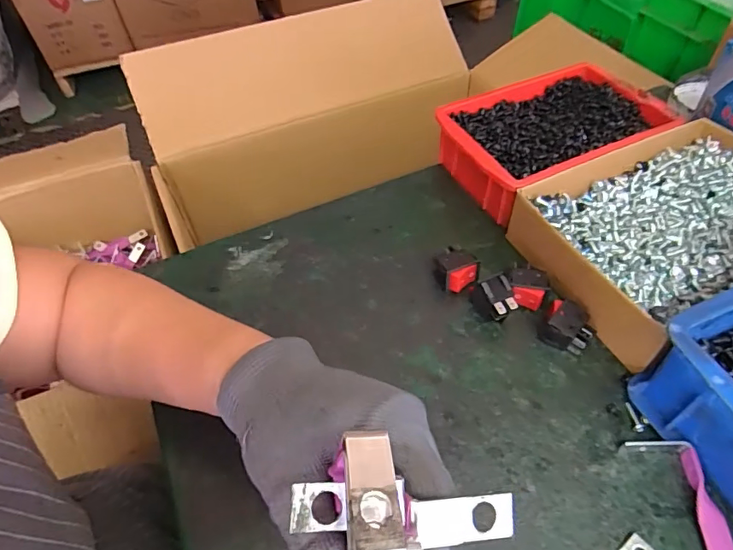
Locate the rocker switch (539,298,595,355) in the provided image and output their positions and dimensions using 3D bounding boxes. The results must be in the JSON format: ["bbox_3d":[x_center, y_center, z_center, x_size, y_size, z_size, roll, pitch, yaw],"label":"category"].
[{"bbox_3d":[0.151,0.040,0.367,0.033,0.023,0.029,35,61,28],"label":"rocker switch"}]

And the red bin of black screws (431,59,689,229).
[{"bbox_3d":[0.175,-0.131,0.480,0.210,0.059,0.131,-23,53,-14],"label":"red bin of black screws"}]

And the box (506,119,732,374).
[{"bbox_3d":[0.250,-0.038,0.403,0.218,0.055,0.148,-23,53,-14],"label":"box"}]

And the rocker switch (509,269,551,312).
[{"bbox_3d":[0.129,0.011,0.392,0.028,0.025,0.031,9,52,11],"label":"rocker switch"}]

